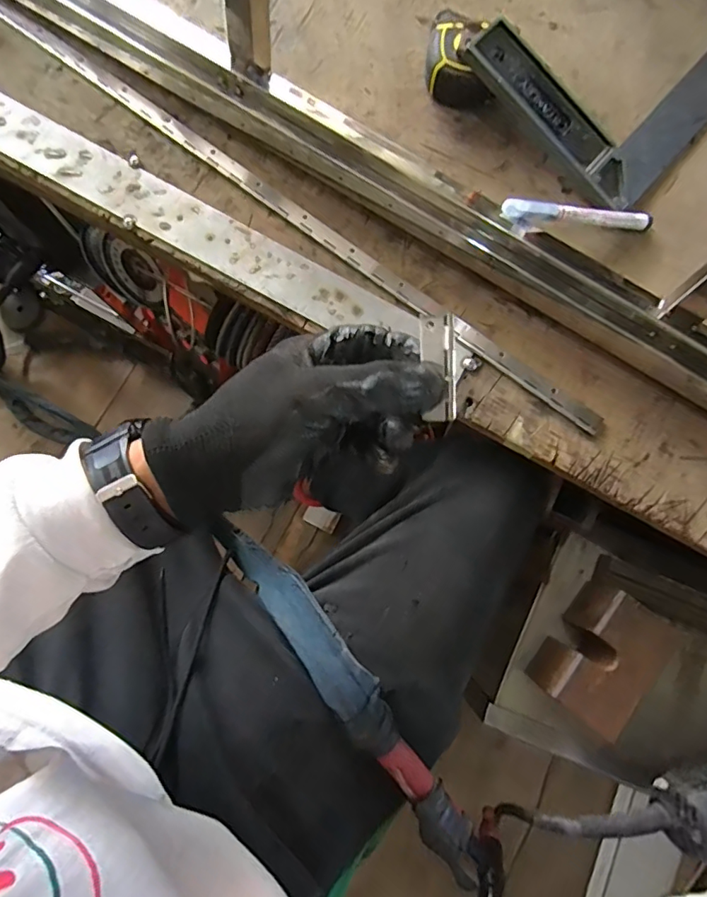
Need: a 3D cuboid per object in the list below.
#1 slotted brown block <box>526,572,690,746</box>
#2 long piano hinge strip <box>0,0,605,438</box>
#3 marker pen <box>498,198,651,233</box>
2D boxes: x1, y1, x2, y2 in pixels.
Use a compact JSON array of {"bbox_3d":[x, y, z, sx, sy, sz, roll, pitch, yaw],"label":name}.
[{"bbox_3d":[0.217,0.183,0.445,0.067,0.069,0.110,42,81,7],"label":"slotted brown block"},{"bbox_3d":[-0.113,-0.246,0.431,0.751,0.005,0.018,37,80,6],"label":"long piano hinge strip"},{"bbox_3d":[0.184,-0.191,0.409,0.135,0.013,0.015,-2,78,-16],"label":"marker pen"}]

